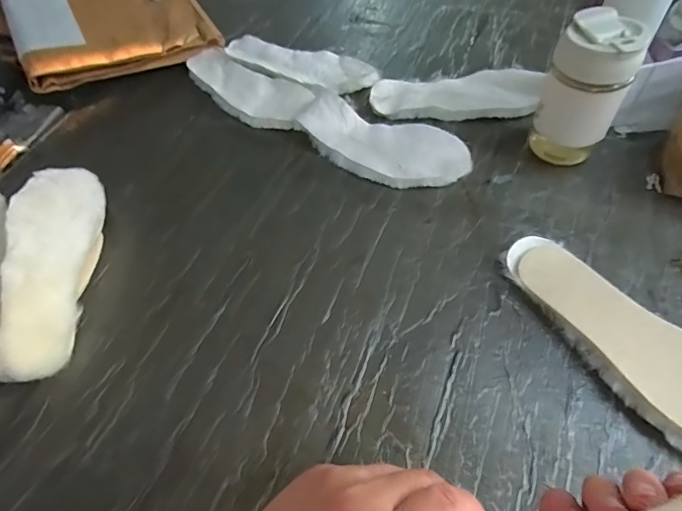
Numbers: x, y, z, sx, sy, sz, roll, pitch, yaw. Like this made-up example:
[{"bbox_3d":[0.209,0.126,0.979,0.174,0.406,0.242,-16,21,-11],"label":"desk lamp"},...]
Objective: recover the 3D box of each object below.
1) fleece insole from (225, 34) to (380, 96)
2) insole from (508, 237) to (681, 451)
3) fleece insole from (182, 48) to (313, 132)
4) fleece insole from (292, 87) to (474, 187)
[{"bbox_3d":[-0.063,-0.301,0.692,0.258,0.017,0.093,25,62,21],"label":"fleece insole"},{"bbox_3d":[0.263,0.079,0.403,0.091,0.033,0.260,-31,58,-15],"label":"insole"},{"bbox_3d":[-0.145,-0.250,0.668,0.237,0.018,0.094,30,63,24],"label":"fleece insole"},{"bbox_3d":[0.053,-0.145,0.569,0.220,0.040,0.100,15,58,16],"label":"fleece insole"}]

